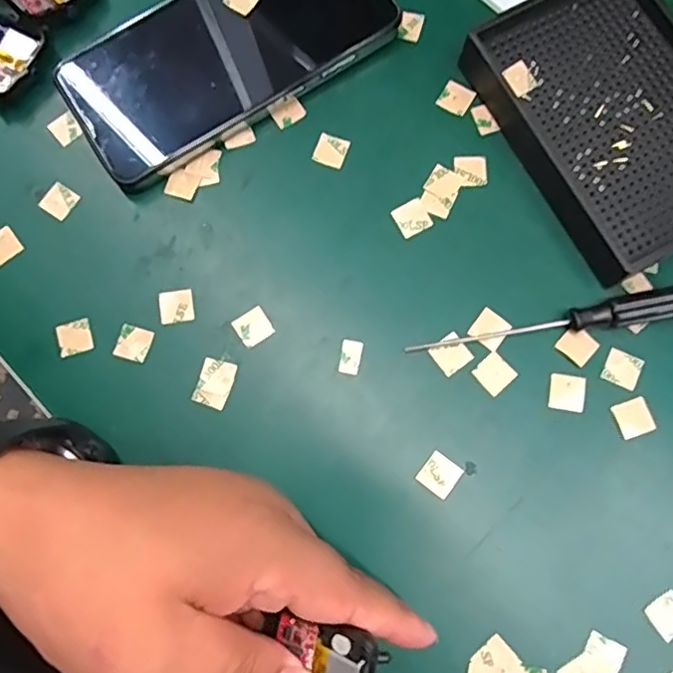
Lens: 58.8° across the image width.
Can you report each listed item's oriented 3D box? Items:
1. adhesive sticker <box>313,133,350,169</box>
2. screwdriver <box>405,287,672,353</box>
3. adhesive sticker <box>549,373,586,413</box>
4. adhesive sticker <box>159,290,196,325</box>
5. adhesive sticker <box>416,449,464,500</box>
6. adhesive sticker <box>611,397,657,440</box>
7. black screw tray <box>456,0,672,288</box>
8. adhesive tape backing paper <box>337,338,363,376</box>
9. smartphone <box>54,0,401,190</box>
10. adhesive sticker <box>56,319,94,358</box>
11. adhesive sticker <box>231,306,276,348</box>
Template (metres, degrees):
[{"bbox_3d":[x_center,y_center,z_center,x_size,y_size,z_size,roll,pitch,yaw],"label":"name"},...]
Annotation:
[{"bbox_3d":[-0.003,-0.092,0.295,0.016,0.004,0.015,18,79,4],"label":"adhesive sticker"},{"bbox_3d":[0.098,-0.005,0.267,0.129,0.014,0.013,-11,78,-2],"label":"screwdriver"},{"bbox_3d":[0.103,0.025,0.266,0.015,0.004,0.016,9,78,3],"label":"adhesive sticker"},{"bbox_3d":[-0.075,-0.014,0.280,0.015,0.004,0.014,-10,78,-2],"label":"adhesive sticker"},{"bbox_3d":[0.045,0.061,0.262,0.016,0.004,0.016,38,82,7],"label":"adhesive sticker"},{"bbox_3d":[0.132,0.036,0.265,0.016,0.004,0.015,-19,77,-5],"label":"adhesive sticker"},{"bbox_3d":[0.135,-0.104,0.284,0.092,0.024,0.135,-28,79,-5],"label":"black screw tray"},{"bbox_3d":[0.007,0.009,0.273,0.009,0.004,0.016,12,78,3],"label":"adhesive tape backing paper"},{"bbox_3d":[-0.054,-0.143,0.300,0.161,0.017,0.076,-33,80,-6],"label":"smartphone"},{"bbox_3d":[-0.122,0.001,0.279,0.016,0.004,0.015,-16,84,-7],"label":"adhesive sticker"},{"bbox_3d":[-0.039,-0.004,0.278,0.015,0.004,0.015,-35,85,-8],"label":"adhesive sticker"}]

